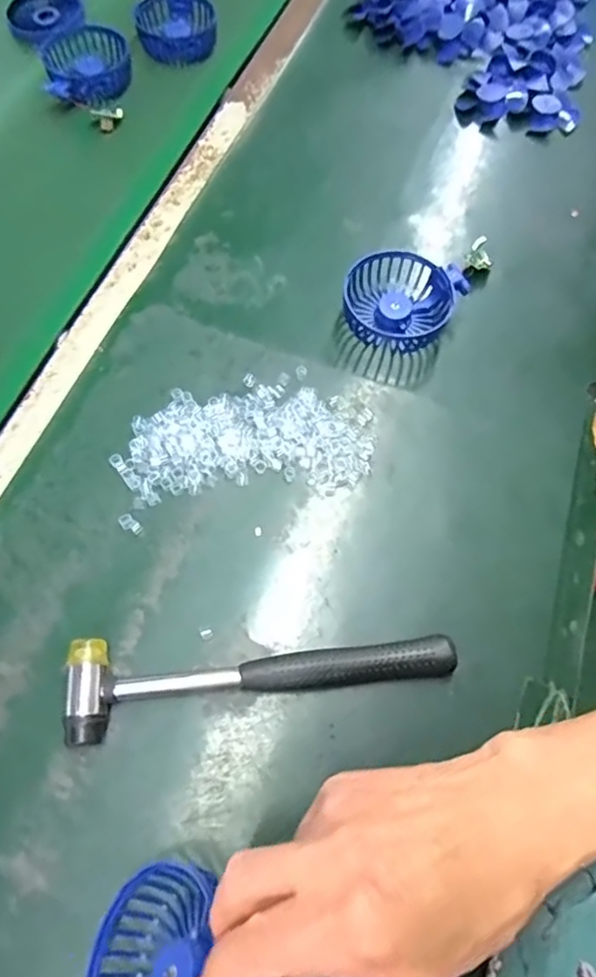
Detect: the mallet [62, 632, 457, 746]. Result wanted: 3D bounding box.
[{"bbox_3d":[-0.022,0.109,0.366,0.234,0.023,0.055,-8,68,-6],"label":"mallet"}]

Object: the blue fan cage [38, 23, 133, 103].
[{"bbox_3d":[-0.217,-0.436,0.600,0.084,0.025,0.095,-5,67,-5],"label":"blue fan cage"}]

